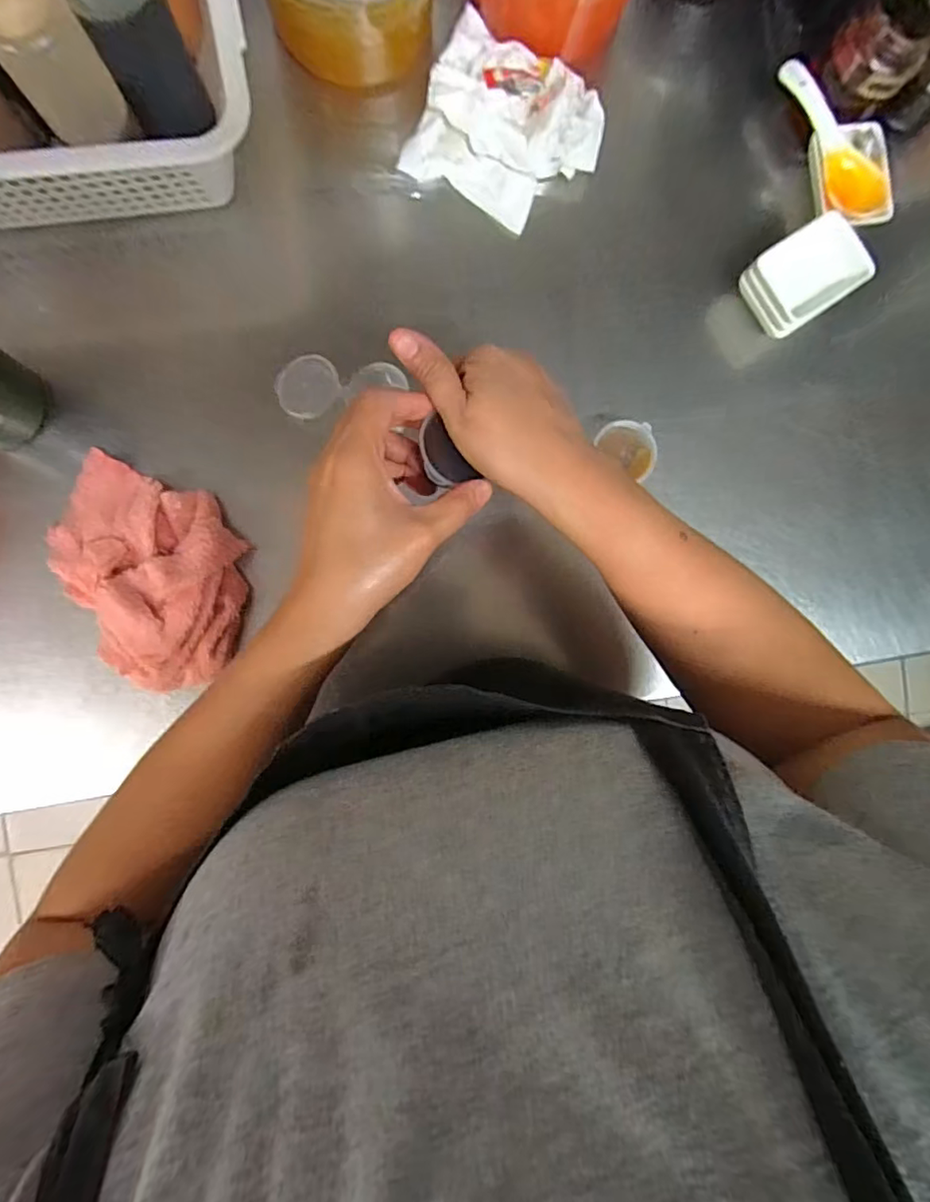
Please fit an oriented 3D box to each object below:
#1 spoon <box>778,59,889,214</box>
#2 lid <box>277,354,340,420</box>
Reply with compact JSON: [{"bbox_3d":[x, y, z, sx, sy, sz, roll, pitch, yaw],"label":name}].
[{"bbox_3d":[0.298,-0.374,0.458,0.038,0.024,0.131,-33,94,-3],"label":"spoon"},{"bbox_3d":[-0.124,-0.168,0.444,0.048,0.010,0.042,-40,94,-3],"label":"lid"}]

